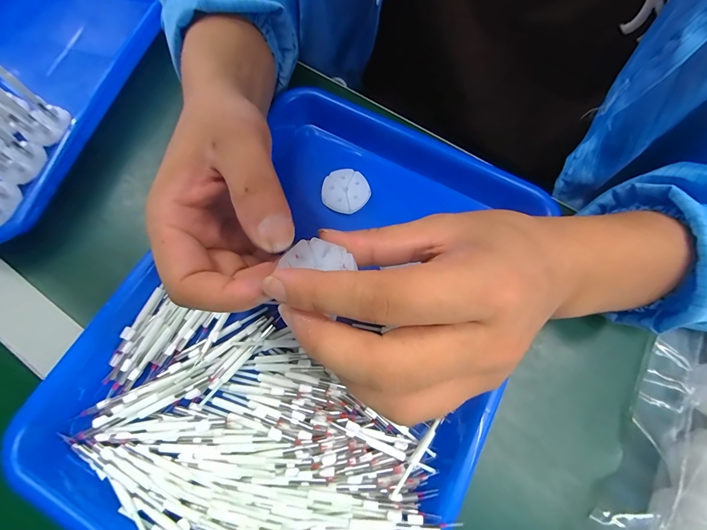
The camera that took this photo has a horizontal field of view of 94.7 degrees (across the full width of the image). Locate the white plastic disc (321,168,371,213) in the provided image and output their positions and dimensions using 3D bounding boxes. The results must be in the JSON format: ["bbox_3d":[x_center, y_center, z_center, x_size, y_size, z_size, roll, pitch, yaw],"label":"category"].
[{"bbox_3d":[-0.006,-0.061,0.263,0.037,0.004,0.037,11,71,3],"label":"white plastic disc"}]

